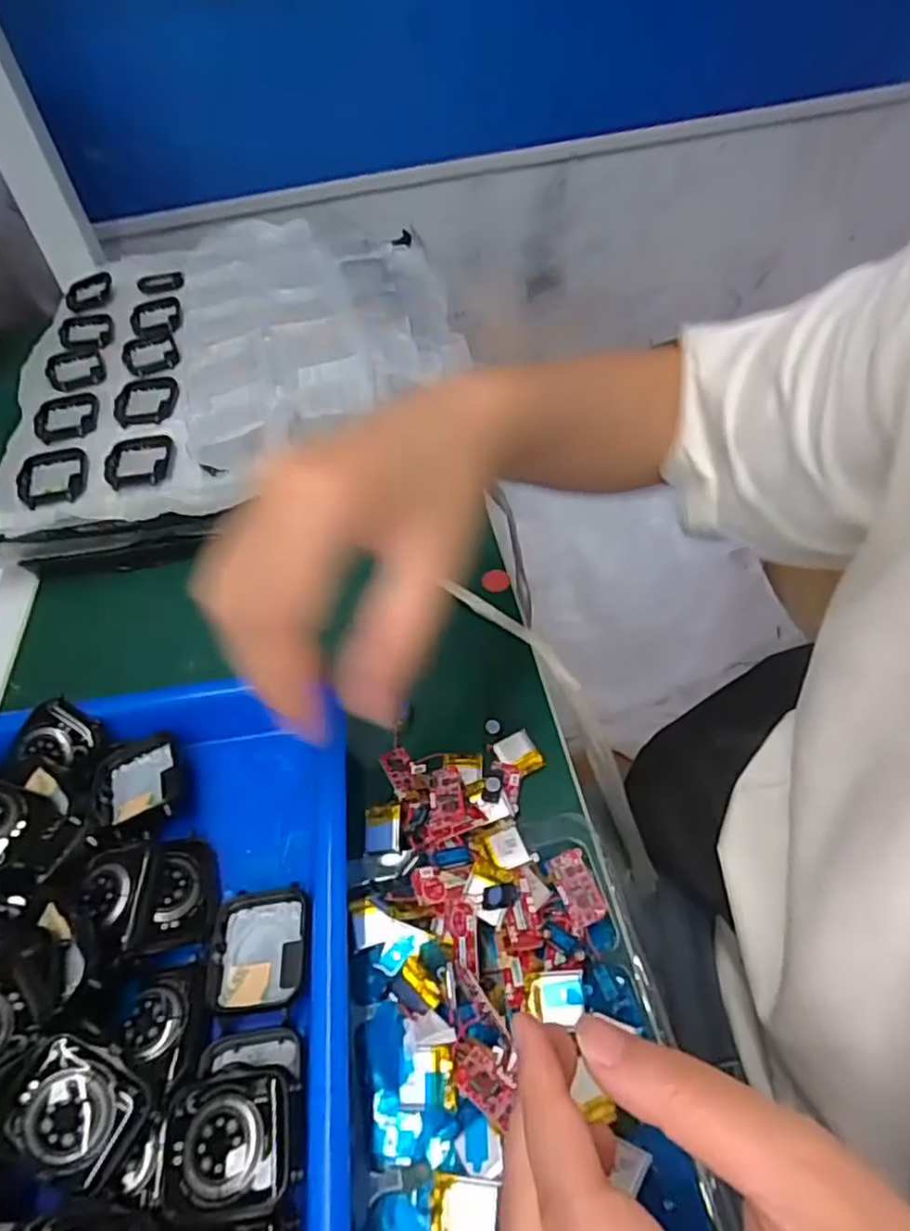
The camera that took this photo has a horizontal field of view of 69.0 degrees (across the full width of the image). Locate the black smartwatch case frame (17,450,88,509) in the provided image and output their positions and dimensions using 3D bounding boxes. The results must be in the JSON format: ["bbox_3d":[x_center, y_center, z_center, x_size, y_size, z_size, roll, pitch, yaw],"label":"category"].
[{"bbox_3d":[-0.240,-0.083,0.396,0.036,0.007,0.047,-15,50,-6],"label":"black smartwatch case frame"}]

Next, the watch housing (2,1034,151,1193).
[{"bbox_3d":[-0.118,0.154,0.205,0.039,0.009,0.034,28,62,0],"label":"watch housing"}]

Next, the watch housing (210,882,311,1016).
[{"bbox_3d":[-0.073,0.126,0.252,0.035,0.007,0.043,-8,50,0],"label":"watch housing"}]

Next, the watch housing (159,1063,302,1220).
[{"bbox_3d":[-0.070,0.165,0.208,0.040,0.016,0.035,-8,50,-1],"label":"watch housing"}]

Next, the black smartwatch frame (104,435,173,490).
[{"bbox_3d":[-0.191,-0.094,0.398,0.036,0.008,0.045,-8,50,-1],"label":"black smartwatch frame"}]

